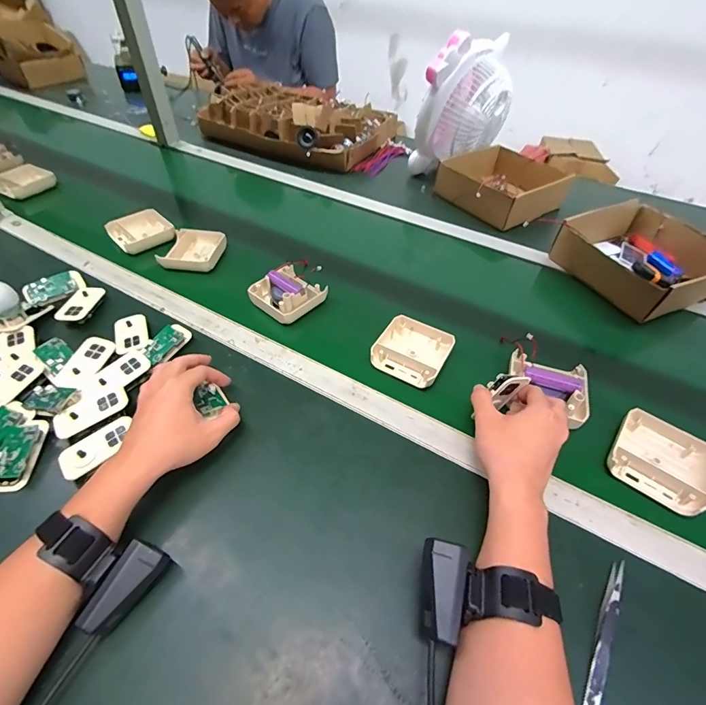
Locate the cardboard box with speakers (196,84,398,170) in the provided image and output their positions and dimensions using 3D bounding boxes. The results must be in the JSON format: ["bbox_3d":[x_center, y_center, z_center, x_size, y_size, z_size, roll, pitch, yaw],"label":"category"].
[{"bbox_3d":[-0.136,-0.621,1.037,0.444,0.090,0.324,27,52,20],"label":"cardboard box with speakers"}]

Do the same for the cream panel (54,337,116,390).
[{"bbox_3d":[-0.337,0.013,0.493,0.044,0.011,0.075,14,50,11],"label":"cream panel"}]

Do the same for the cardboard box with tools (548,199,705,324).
[{"bbox_3d":[0.490,-0.161,0.660,0.213,0.070,0.209,-19,52,-20],"label":"cardboard box with tools"}]

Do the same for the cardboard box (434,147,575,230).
[{"bbox_3d":[0.326,-0.361,0.836,0.243,0.069,0.201,-25,54,-23],"label":"cardboard box"}]

